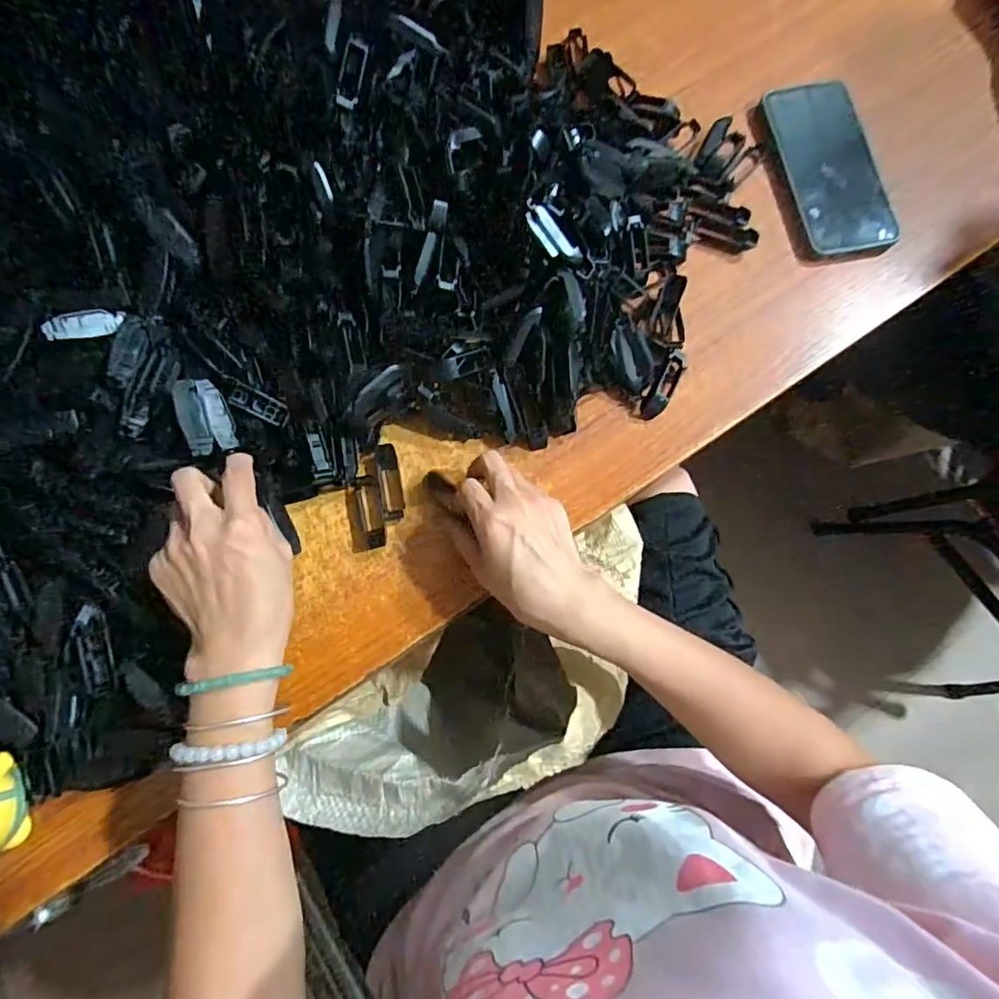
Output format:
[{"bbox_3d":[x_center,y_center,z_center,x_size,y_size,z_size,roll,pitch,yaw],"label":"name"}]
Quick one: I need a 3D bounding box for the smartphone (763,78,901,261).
[{"bbox_3d":[0.284,-0.289,0.478,0.073,0.014,0.179,-9,77,-3],"label":"smartphone"}]

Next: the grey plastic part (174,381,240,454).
[{"bbox_3d":[-0.194,-0.054,0.365,0.010,0.032,0.049,-14,98,40],"label":"grey plastic part"}]

